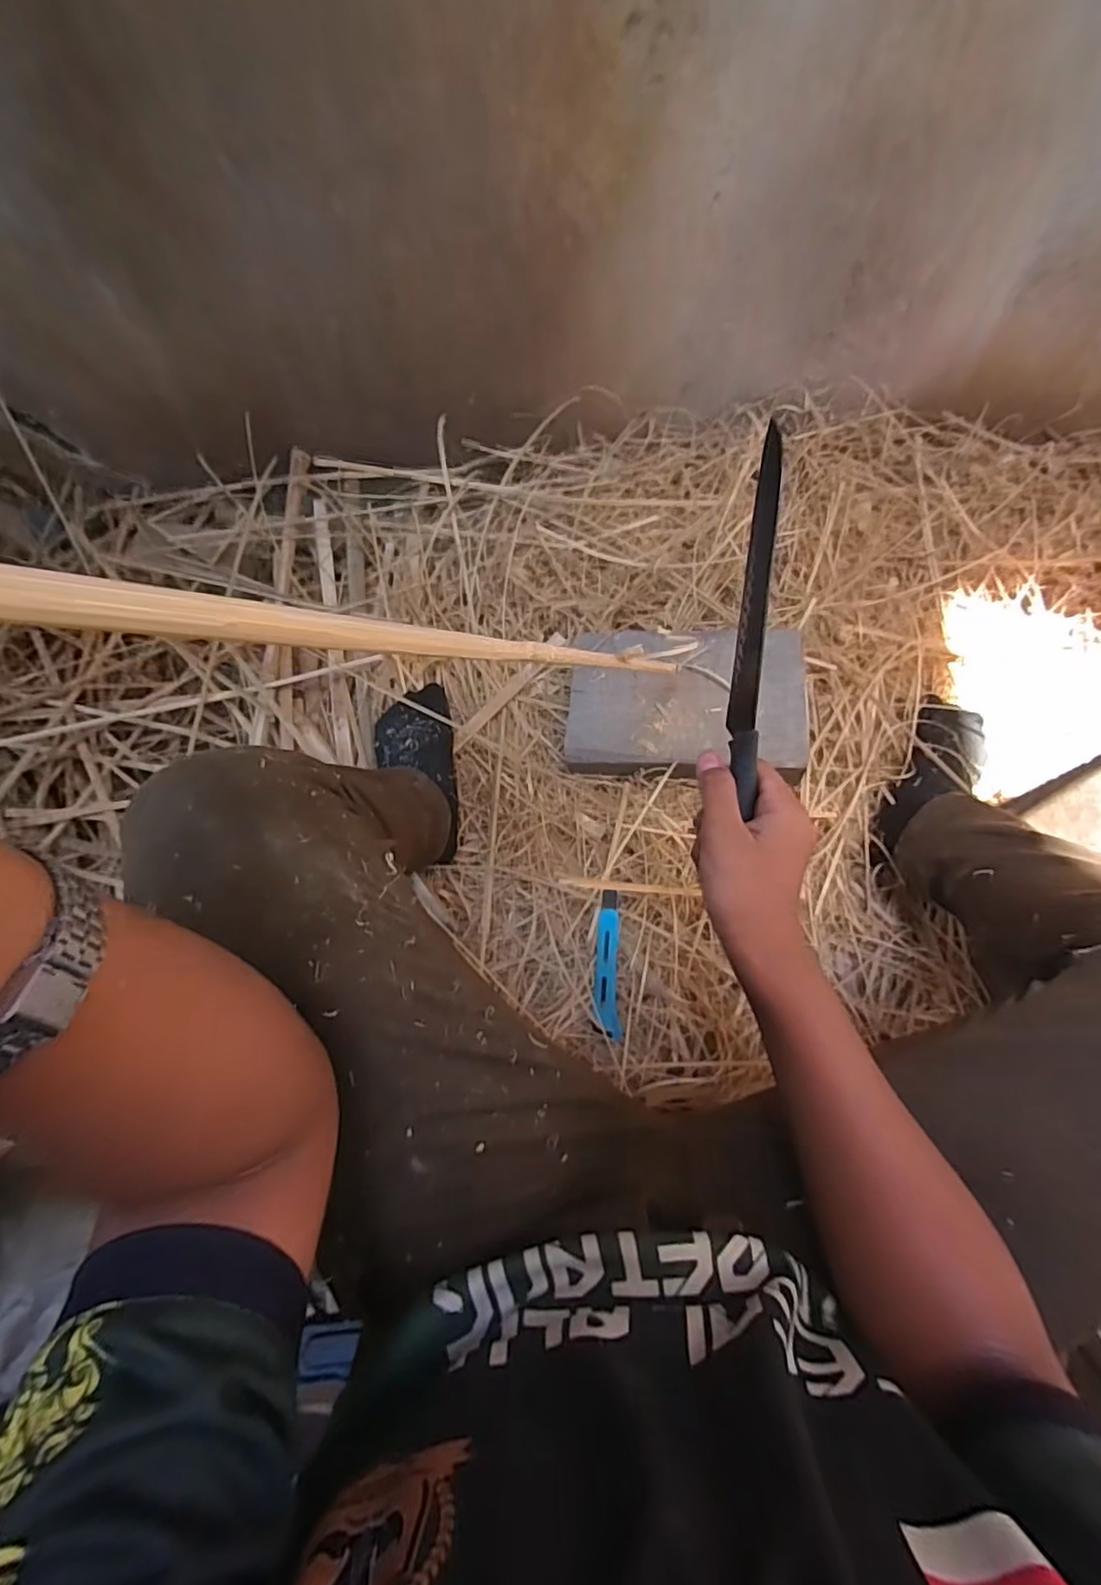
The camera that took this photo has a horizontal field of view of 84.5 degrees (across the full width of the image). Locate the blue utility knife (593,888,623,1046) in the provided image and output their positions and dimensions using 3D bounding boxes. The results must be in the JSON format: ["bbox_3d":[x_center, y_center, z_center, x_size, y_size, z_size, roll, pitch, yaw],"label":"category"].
[{"bbox_3d":[0.064,0.191,0.668,0.028,0.008,0.159,1,88,2],"label":"blue utility knife"}]

